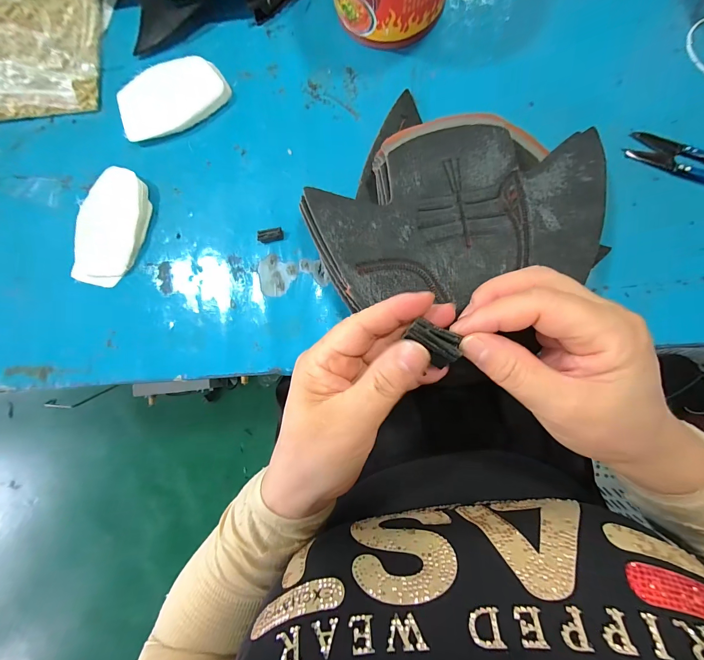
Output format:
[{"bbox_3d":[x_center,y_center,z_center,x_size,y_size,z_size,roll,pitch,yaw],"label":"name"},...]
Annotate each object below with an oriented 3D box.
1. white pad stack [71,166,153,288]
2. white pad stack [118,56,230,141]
[{"bbox_3d":[-0.211,-0.090,0.288,0.054,0.019,0.103,16,88,6],"label":"white pad stack"},{"bbox_3d":[-0.160,-0.207,0.291,0.097,0.017,0.047,-22,85,4],"label":"white pad stack"}]

